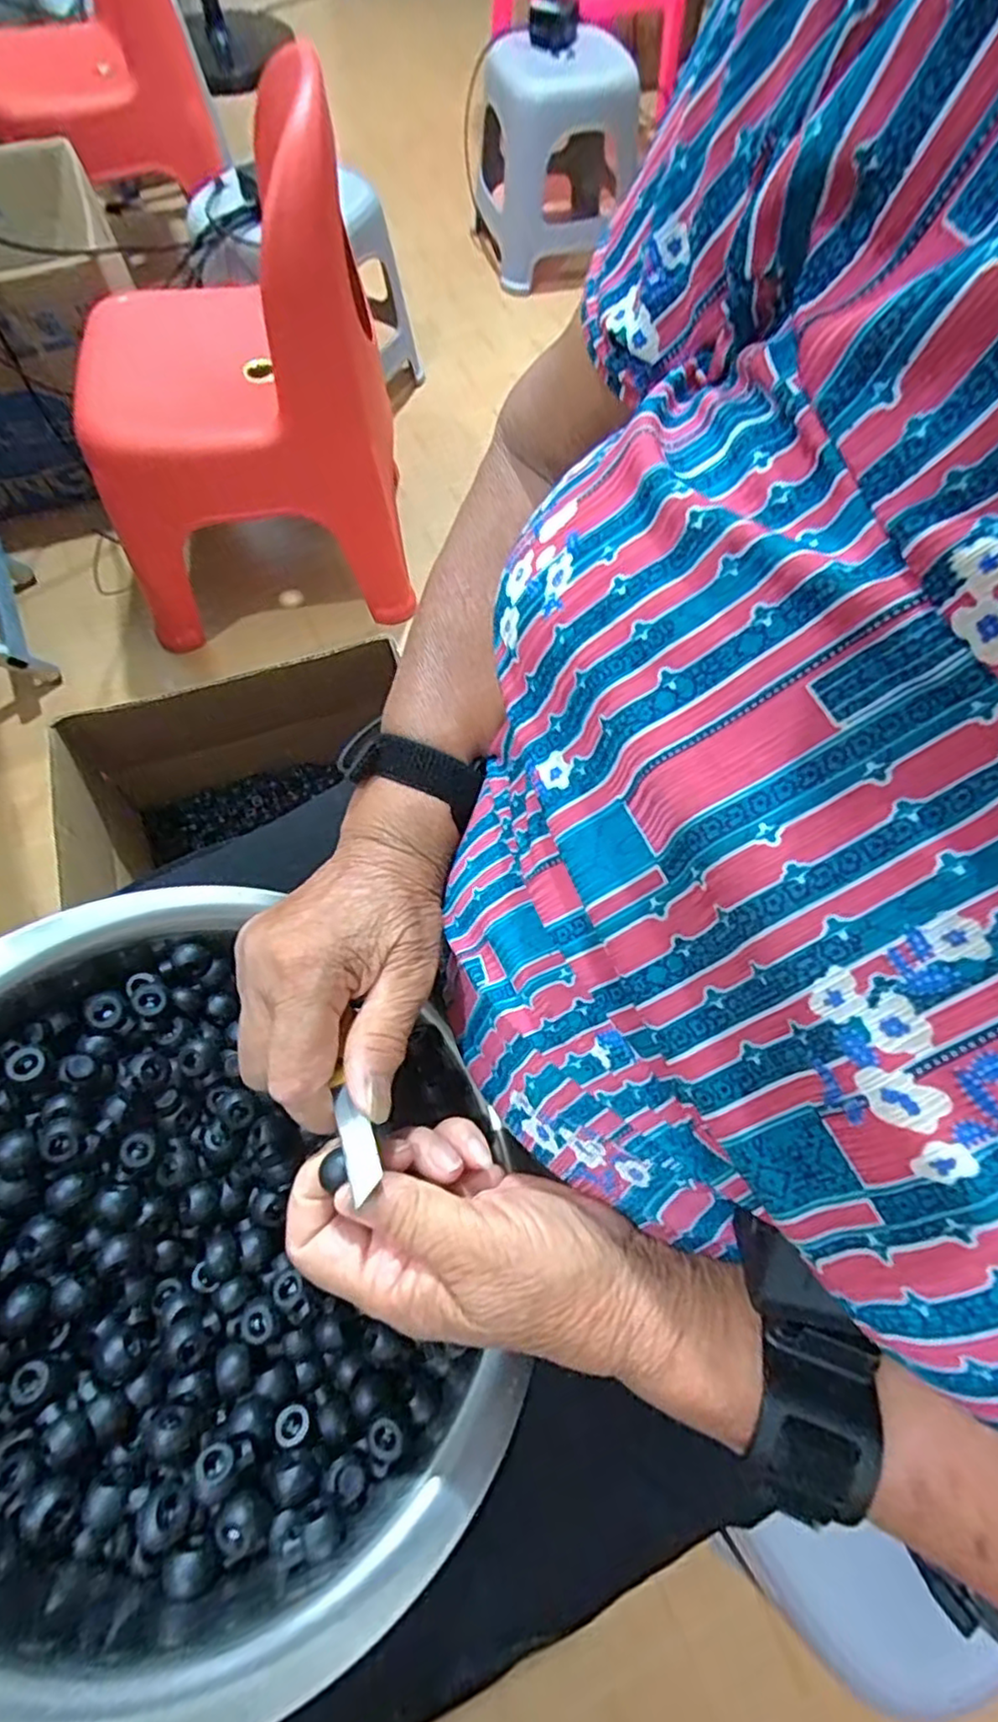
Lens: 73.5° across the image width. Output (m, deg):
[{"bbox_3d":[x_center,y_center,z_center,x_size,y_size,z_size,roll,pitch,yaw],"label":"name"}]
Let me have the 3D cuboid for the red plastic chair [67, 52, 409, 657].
[{"bbox_3d":[-0.364,-0.644,0.930,0.391,0.527,0.339,-10,67,-4],"label":"red plastic chair"}]

